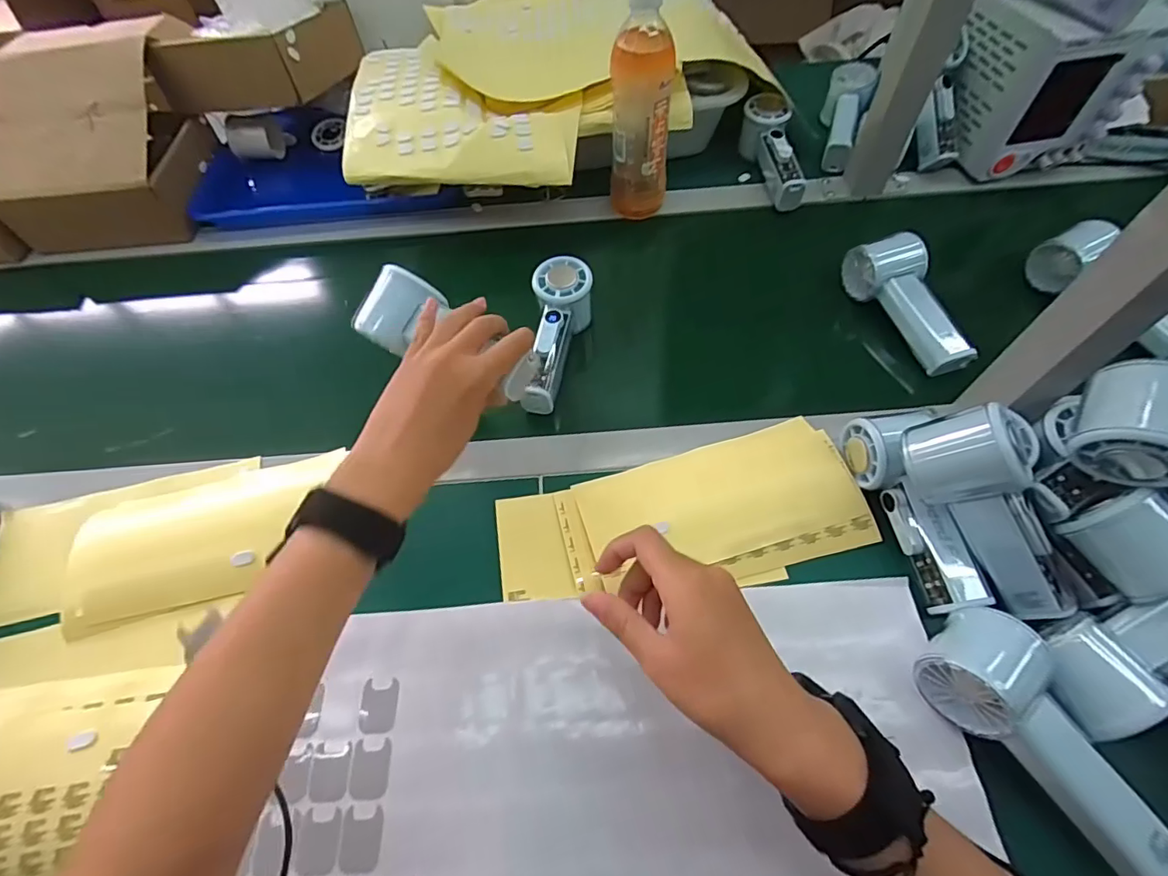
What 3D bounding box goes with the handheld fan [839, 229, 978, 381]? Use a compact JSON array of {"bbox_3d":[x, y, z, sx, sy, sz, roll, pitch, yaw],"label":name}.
[{"bbox_3d":[0.322,-0.131,0.512,0.047,0.054,0.150,-20,71,-8],"label":"handheld fan"}]

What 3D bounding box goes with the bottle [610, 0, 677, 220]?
[{"bbox_3d":[0.062,-0.346,0.552,0.064,0.222,0.054,4,59,6],"label":"bottle"}]

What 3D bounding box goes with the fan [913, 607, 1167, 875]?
[{"bbox_3d":[0.281,0.188,0.319,0.063,0.060,0.153,-31,75,-14],"label":"fan"}]

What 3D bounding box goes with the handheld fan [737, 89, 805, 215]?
[{"bbox_3d":[0.235,-0.346,0.639,0.052,0.054,0.153,-10,73,-2],"label":"handheld fan"}]

